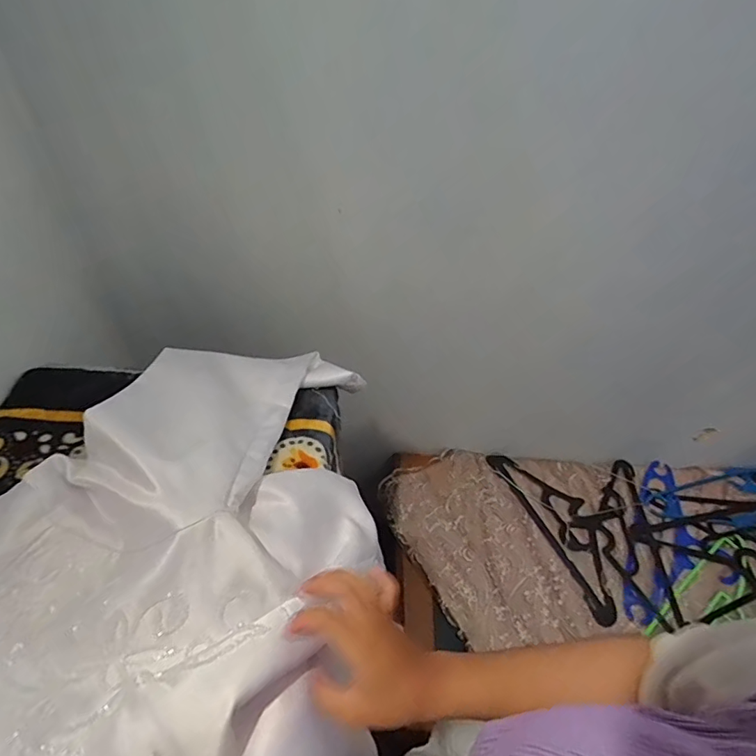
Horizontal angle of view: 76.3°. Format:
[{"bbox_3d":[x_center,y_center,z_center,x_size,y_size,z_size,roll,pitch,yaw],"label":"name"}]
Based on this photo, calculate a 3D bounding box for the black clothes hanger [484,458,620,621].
[{"bbox_3d":[0.453,0.305,1.084,0.235,0.015,0.401,-16,52,-20],"label":"black clothes hanger"}]

